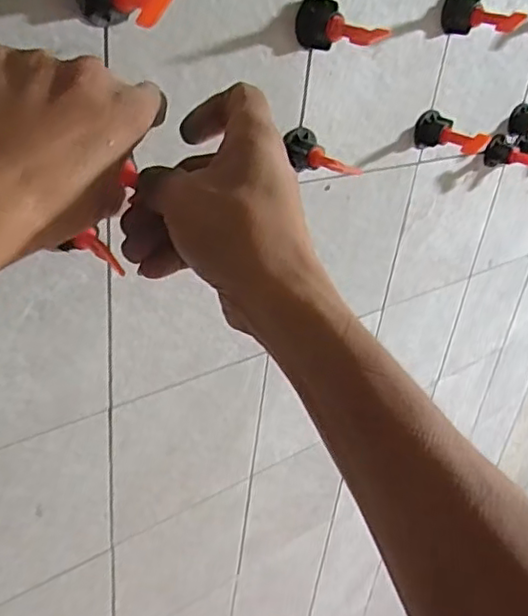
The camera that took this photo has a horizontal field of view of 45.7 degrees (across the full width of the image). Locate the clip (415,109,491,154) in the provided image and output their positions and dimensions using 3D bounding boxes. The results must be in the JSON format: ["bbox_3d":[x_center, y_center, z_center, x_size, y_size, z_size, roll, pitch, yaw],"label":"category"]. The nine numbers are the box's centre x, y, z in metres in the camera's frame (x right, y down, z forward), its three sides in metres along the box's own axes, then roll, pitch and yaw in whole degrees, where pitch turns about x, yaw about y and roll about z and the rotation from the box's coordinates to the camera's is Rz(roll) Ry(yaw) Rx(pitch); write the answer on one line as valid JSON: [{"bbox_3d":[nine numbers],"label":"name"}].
[{"bbox_3d":[0.157,-0.143,0.524,0.057,0.028,0.026,30,36,33],"label":"clip"}]

